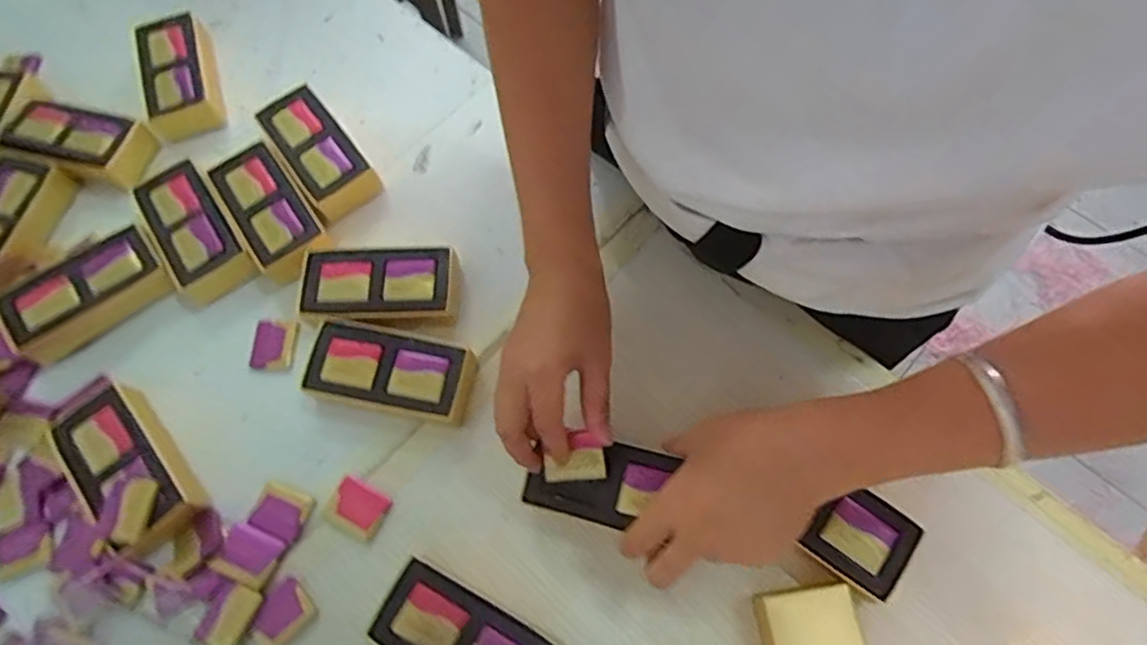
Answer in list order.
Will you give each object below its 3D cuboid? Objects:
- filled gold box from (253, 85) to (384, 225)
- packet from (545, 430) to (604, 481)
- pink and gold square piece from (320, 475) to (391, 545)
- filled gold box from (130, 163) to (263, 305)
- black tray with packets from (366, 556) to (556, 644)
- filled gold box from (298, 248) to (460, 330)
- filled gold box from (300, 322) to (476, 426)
[{"bbox_3d":[-0.216,-0.143,0.533,0.055,0.032,0.116,-36,72,-12],"label":"filled gold box"},{"bbox_3d":[0.000,0.084,0.400,0.038,0.004,0.032,-6,100,6],"label":"packet"},{"bbox_3d":[-0.152,0.129,0.444,0.040,0.004,0.033,27,72,12],"label":"pink and gold square piece"},{"bbox_3d":[-0.305,-0.073,0.510,0.059,0.034,0.113,-32,71,-10],"label":"filled gold box"},{"bbox_3d":[-0.067,0.201,0.399,0.110,0.032,0.053,27,71,12],"label":"black tray with packets"},{"bbox_3d":[-0.147,-0.024,0.488,0.116,0.031,0.063,2,68,3],"label":"filled gold box"},{"bbox_3d":[-0.135,0.037,0.464,0.115,0.034,0.053,10,69,6],"label":"filled gold box"}]

